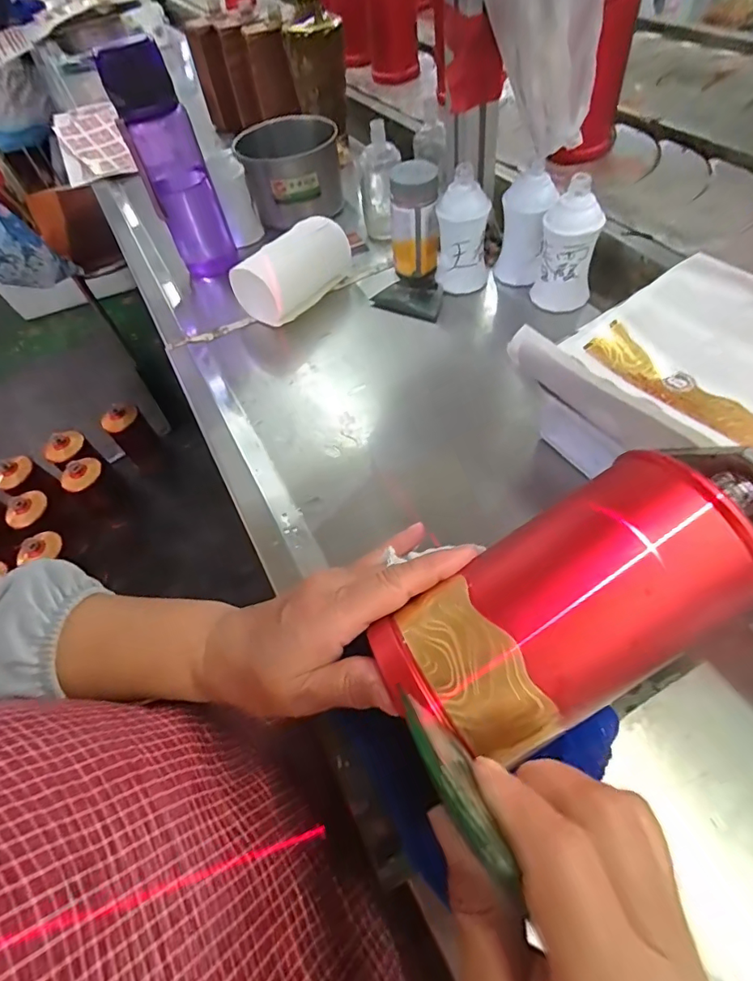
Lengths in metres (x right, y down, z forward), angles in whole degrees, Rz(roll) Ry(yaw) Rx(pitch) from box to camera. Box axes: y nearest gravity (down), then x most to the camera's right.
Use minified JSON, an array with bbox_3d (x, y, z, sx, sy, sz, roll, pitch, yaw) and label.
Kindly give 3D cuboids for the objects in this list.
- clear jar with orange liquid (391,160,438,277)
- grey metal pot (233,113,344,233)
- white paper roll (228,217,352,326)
[{"bbox_3d":[0.042,-0.305,0.546,0.054,0.104,0.048,-5,56,7],"label":"clear jar with orange liquid"},{"bbox_3d":[-0.116,-0.437,0.677,0.129,0.096,0.124,-13,55,1],"label":"grey metal pot"},{"bbox_3d":[-0.095,-0.253,0.562,0.065,0.061,0.140,35,68,28],"label":"white paper roll"}]

